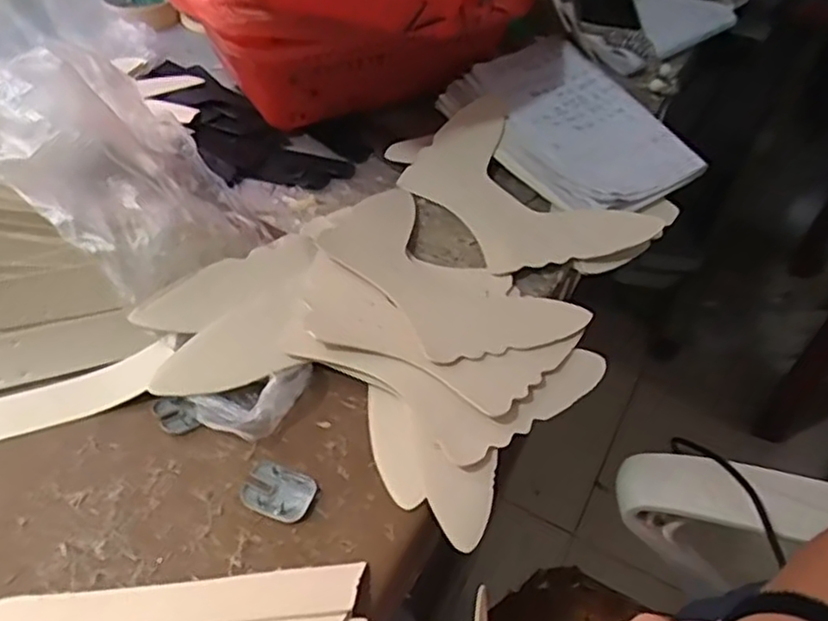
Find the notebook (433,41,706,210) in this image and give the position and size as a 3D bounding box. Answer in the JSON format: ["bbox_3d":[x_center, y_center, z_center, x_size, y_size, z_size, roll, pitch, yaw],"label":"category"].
[{"bbox_3d":[0.149,-0.174,0.656,0.163,0.027,0.210,-28,65,-22],"label":"notebook"}]

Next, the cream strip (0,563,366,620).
[{"bbox_3d":[-0.120,0.148,0.351,0.182,0.004,0.034,-3,25,-8],"label":"cream strip"}]

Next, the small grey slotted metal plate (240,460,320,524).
[{"bbox_3d":[-0.078,0.105,0.404,0.039,0.004,0.031,18,52,9],"label":"small grey slotted metal plate"}]

